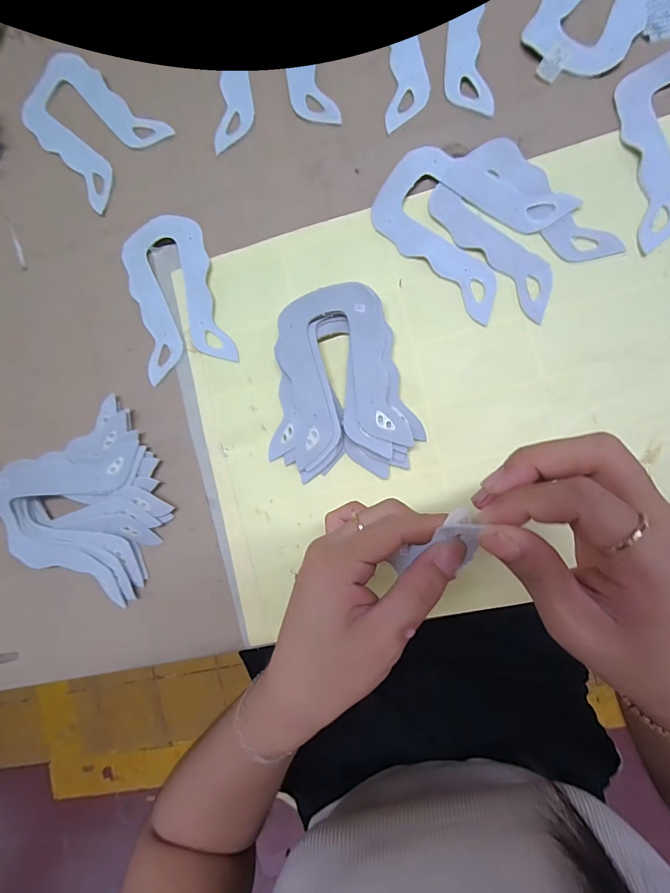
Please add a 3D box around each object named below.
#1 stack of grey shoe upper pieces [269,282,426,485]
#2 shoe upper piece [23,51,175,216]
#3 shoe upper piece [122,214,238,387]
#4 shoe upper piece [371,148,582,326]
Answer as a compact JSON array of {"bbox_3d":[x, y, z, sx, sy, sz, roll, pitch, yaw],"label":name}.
[{"bbox_3d":[0.003,-0.047,0.288,0.109,0.022,0.135,-4,90,8],"label":"stack of grey shoe upper pieces"},{"bbox_3d":[-0.214,-0.276,0.325,0.125,0.005,0.087,44,95,5],"label":"shoe upper piece"},{"bbox_3d":[-0.132,-0.125,0.314,0.073,0.005,0.126,-14,91,7],"label":"shoe upper piece"},{"bbox_3d":[0.091,-0.169,0.282,0.122,0.004,0.097,36,95,6],"label":"shoe upper piece"}]

